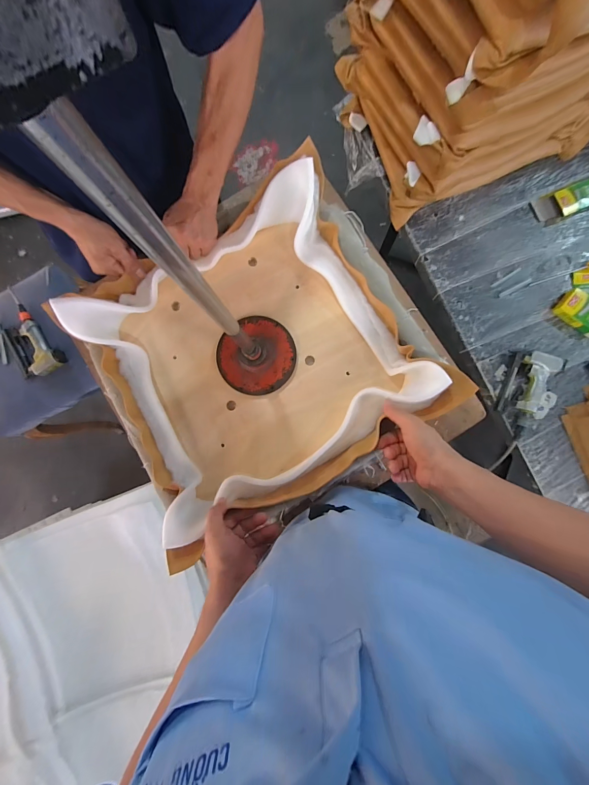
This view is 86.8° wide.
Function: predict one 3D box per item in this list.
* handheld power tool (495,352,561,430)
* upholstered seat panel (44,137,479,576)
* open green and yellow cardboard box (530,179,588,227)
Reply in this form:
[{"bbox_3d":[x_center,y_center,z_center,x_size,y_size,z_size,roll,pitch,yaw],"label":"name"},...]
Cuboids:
[{"bbox_3d":[0.672,-0.007,0.869,0.155,0.036,0.207,19,87,4],"label":"handheld power tool"},{"bbox_3d":[-0.071,-0.058,0.544,0.506,0.102,0.469,-31,85,0],"label":"upholstered seat panel"},{"bbox_3d":[0.798,-0.554,0.895,0.205,0.038,0.085,-18,86,1],"label":"open green and yellow cardboard box"}]

